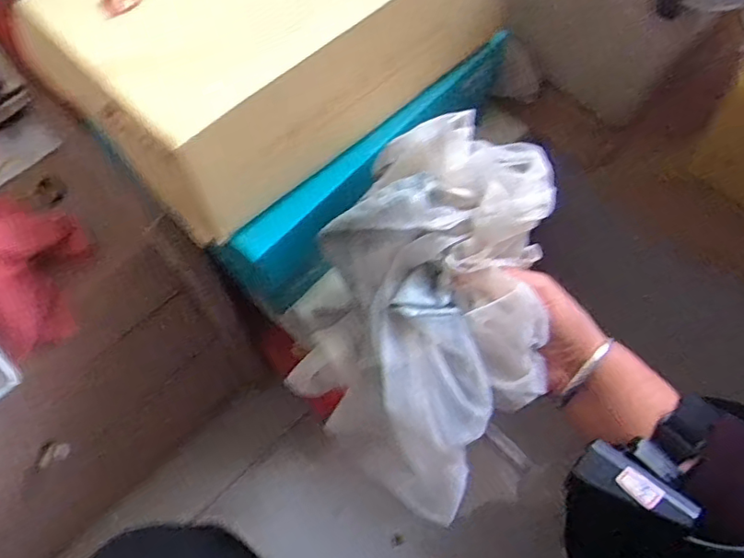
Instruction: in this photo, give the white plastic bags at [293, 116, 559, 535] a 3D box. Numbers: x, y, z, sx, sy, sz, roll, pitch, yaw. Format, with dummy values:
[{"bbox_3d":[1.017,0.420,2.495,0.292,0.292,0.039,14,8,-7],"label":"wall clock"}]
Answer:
[{"bbox_3d":[0.040,0.014,0.401,0.154,0.128,0.249,17,65,6],"label":"white plastic bags"}]

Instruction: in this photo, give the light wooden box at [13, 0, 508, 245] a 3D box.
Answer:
[{"bbox_3d":[-0.069,-0.203,0.451,0.202,0.102,0.314,40,69,16],"label":"light wooden box"}]

